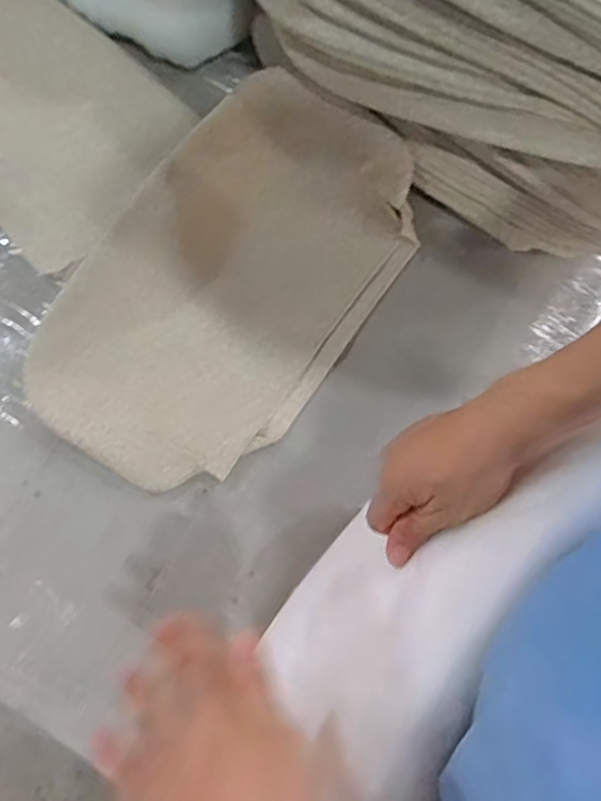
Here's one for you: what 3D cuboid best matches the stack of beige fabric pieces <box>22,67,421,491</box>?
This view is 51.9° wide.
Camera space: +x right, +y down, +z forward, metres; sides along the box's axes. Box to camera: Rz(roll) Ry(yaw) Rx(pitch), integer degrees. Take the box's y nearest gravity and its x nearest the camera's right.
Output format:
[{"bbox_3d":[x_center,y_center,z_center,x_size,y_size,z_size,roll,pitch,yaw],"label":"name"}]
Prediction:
[{"bbox_3d":[-0.064,-0.117,0.618,0.244,0.072,0.428,34,75,8],"label":"stack of beige fabric pieces"}]

